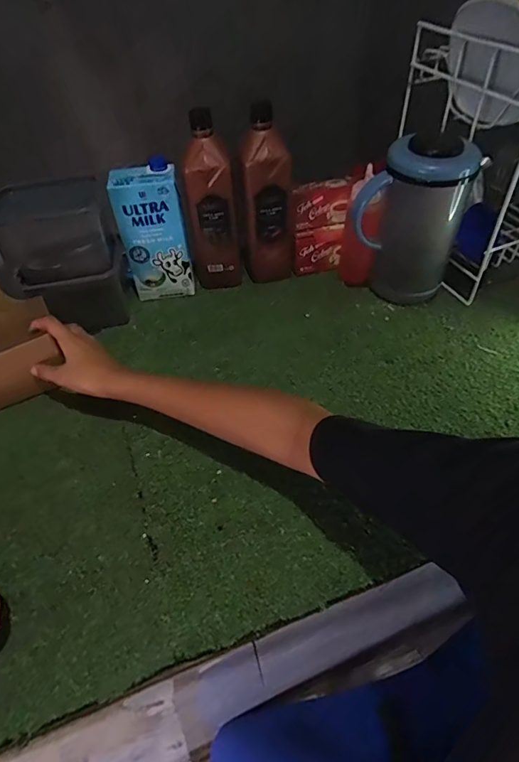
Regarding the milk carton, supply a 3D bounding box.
[{"bbox_3d":[-0.165,-0.231,0.706,0.097,0.197,0.063,-8,47,-5],"label":"milk carton"}]

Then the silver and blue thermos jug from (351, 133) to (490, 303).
[{"bbox_3d":[0.228,-0.235,0.671,0.148,0.220,0.131,19,51,19],"label":"silver and blue thermos jug"}]

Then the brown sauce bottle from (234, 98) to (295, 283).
[{"bbox_3d":[0.009,-0.281,0.700,0.088,0.253,0.060,-4,47,-1],"label":"brown sauce bottle"}]

